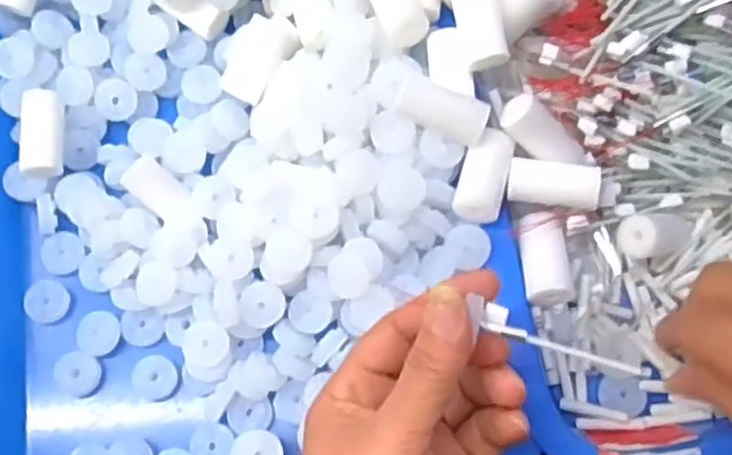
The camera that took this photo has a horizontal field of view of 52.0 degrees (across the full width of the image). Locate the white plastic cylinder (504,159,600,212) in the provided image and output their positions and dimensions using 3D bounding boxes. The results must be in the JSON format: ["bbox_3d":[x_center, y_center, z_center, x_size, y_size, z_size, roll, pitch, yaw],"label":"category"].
[{"bbox_3d":[0.084,-0.019,0.338,0.041,0.014,0.019,11,73,5],"label":"white plastic cylinder"}]

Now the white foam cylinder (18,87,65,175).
[{"bbox_3d":[-0.160,-0.045,0.375,0.019,0.024,0.047,-9,73,-2],"label":"white foam cylinder"}]

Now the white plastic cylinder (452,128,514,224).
[{"bbox_3d":[0.053,-0.022,0.340,0.021,0.015,0.042,14,74,6],"label":"white plastic cylinder"}]

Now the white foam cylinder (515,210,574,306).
[{"bbox_3d":[0.081,0.016,0.348,0.021,0.025,0.042,-5,73,0],"label":"white foam cylinder"}]

